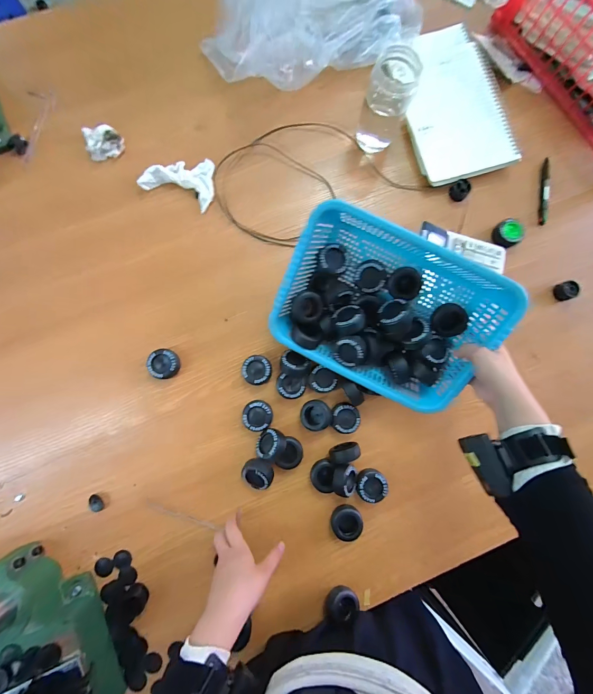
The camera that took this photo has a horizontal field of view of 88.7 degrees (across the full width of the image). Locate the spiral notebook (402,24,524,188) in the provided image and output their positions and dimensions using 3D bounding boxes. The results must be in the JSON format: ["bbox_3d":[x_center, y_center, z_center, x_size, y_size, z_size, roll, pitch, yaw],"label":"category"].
[{"bbox_3d":[0.306,-0.476,0.590,0.189,0.017,0.304,-14,85,-3],"label":"spiral notebook"}]

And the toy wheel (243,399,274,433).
[{"bbox_3d":[-0.065,0.116,0.515,0.047,0.029,0.049,0,83,-3],"label":"toy wheel"}]

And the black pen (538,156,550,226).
[{"bbox_3d":[0.494,-0.309,0.602,0.016,0.010,0.138,11,82,-1],"label":"black pen"}]

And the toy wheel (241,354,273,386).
[{"bbox_3d":[-0.068,0.041,0.526,0.048,0.028,0.049,0,83,-3],"label":"toy wheel"}]

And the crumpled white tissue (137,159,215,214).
[{"bbox_3d":[-0.210,-0.319,0.572,0.128,0.031,0.104,21,82,0],"label":"crumpled white tissue"}]

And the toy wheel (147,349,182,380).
[{"bbox_3d":[-0.224,0.029,0.513,0.047,0.019,0.049,0,83,-3],"label":"toy wheel"}]

